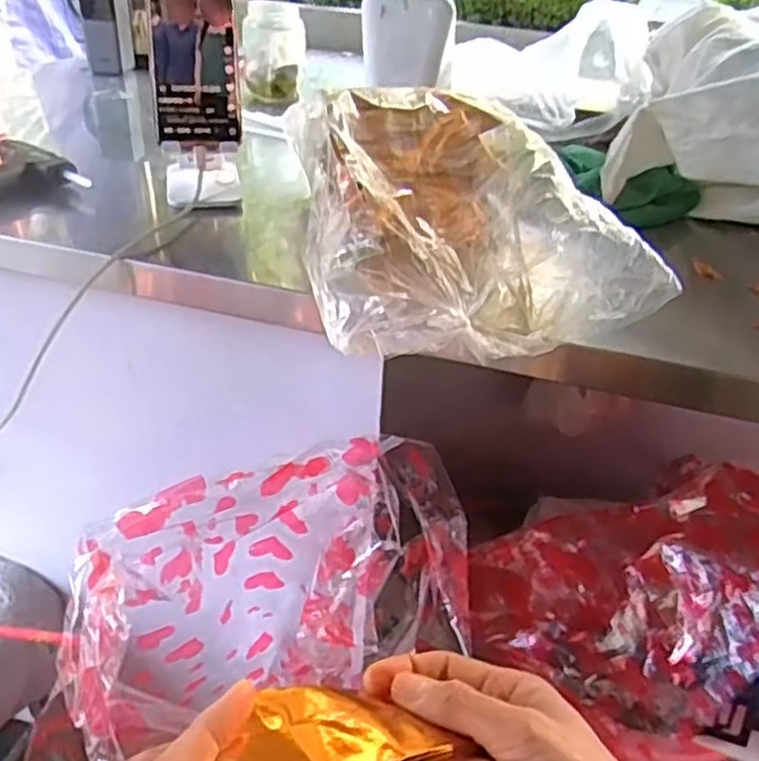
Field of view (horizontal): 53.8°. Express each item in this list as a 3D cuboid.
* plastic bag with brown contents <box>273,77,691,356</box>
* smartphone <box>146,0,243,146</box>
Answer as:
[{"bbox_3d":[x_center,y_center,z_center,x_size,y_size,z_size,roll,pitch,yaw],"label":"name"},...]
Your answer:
[{"bbox_3d":[0.041,-0.118,0.534,0.175,0.099,0.323,-2,34,-10],"label":"plastic bag with brown contents"},{"bbox_3d":[-0.157,-0.280,0.634,0.071,0.151,0.011,-5,8,-14],"label":"smartphone"}]

